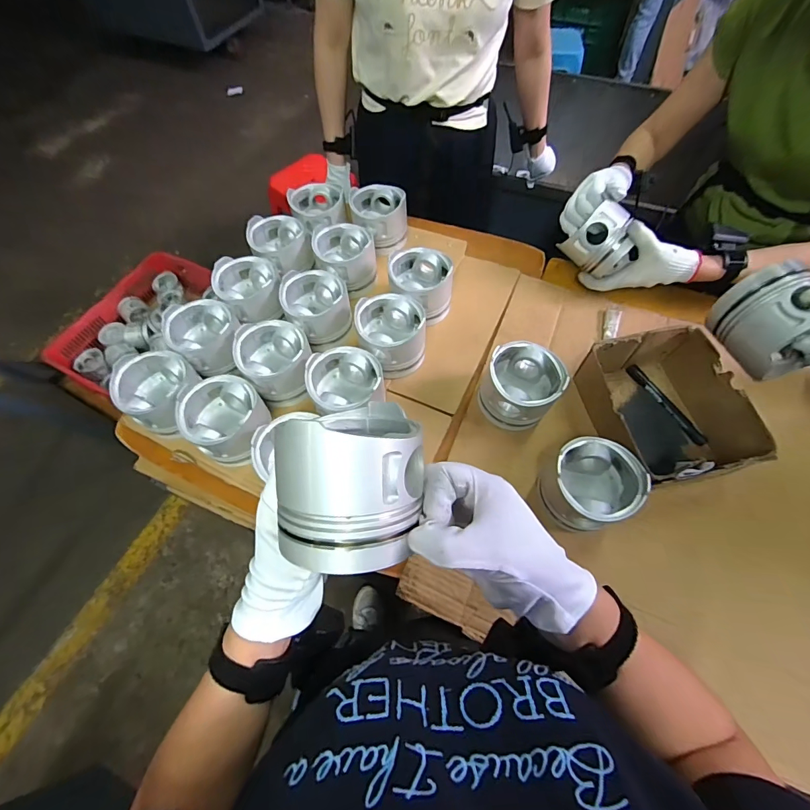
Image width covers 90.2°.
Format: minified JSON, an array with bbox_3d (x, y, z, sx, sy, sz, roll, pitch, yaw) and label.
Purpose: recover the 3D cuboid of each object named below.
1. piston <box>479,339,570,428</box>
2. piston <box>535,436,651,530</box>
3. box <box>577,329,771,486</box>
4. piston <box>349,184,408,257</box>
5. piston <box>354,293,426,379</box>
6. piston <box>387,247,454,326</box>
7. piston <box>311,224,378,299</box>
[{"bbox_3d":[0.165,-0.025,0.576,0.098,0.087,0.097,-1,62,2],"label":"piston"},{"bbox_3d":[0.232,0.101,0.512,0.103,0.086,0.102,-20,63,-8],"label":"piston"},{"bbox_3d":[0.349,0.008,0.552,0.160,0.091,0.199,-9,62,-3],"label":"box"},{"bbox_3d":[-0.048,-0.352,0.771,0.102,0.086,0.099,-11,62,-4],"label":"piston"},{"bbox_3d":[-0.020,-0.103,0.624,0.101,0.089,0.101,1,62,3],"label":"piston"},{"bbox_3d":[0.027,-0.197,0.680,0.108,0.085,0.094,30,67,16],"label":"piston"},{"bbox_3d":[-0.101,-0.255,0.719,0.096,0.083,0.111,-41,68,-18],"label":"piston"}]

